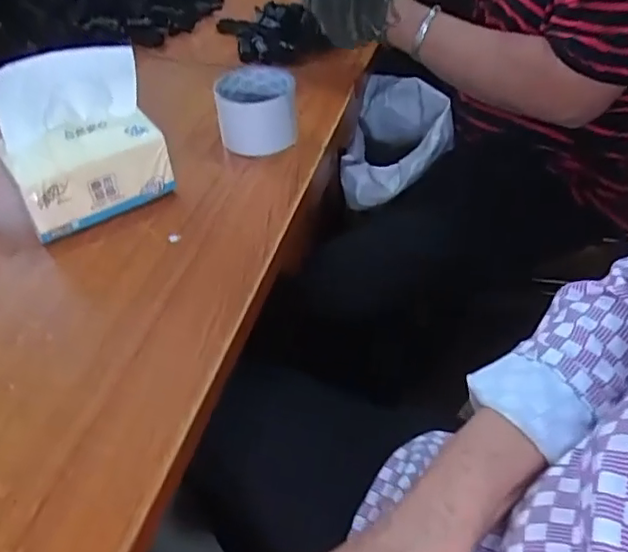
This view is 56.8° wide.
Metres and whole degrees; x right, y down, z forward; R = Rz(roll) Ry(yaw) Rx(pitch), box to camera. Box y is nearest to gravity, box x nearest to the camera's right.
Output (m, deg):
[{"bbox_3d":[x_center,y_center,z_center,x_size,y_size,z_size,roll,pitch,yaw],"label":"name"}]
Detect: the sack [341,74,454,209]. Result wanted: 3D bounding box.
[{"bbox_3d":[0.129,-0.191,0.906,0.143,0.196,0.271,8,46,9],"label":"sack"}]

